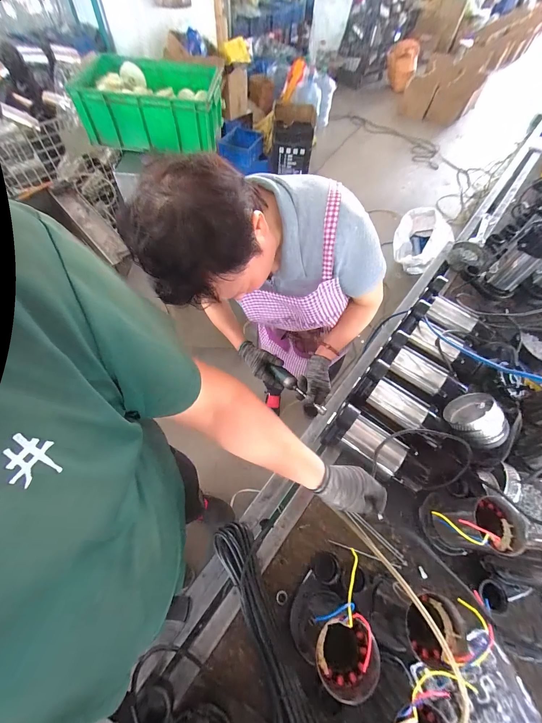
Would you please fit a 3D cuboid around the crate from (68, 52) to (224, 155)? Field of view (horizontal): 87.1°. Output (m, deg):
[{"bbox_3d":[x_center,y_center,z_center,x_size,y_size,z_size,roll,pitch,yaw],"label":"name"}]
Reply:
[{"bbox_3d":[-0.381,-0.836,0.921,0.414,0.132,0.323,4,60,-2],"label":"crate"}]

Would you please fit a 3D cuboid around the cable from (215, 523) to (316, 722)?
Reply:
[{"bbox_3d":[-0.016,0.496,0.525,0.080,0.045,0.360,-20,64,-15],"label":"cable"}]

